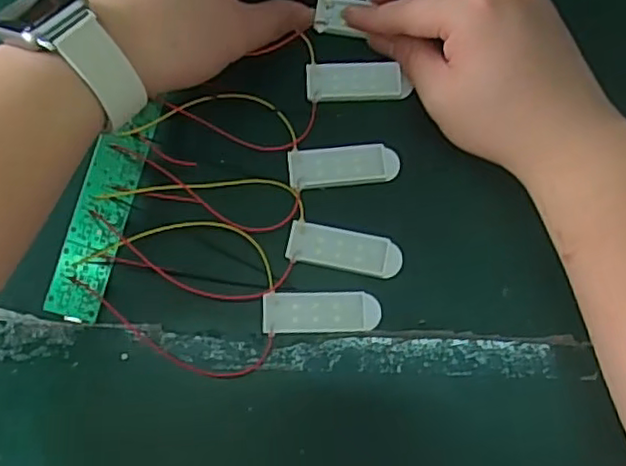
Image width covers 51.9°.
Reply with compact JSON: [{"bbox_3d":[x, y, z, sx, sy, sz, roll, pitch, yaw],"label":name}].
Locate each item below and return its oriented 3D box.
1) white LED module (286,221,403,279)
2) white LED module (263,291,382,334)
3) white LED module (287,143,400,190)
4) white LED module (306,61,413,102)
[{"bbox_3d":[0.016,0.009,0.329,0.057,0.004,0.022,9,75,2],"label":"white LED module"},{"bbox_3d":[0.004,0.040,0.323,0.058,0.005,0.020,-2,75,-1],"label":"white LED module"},{"bbox_3d":[0.016,-0.036,0.340,0.057,0.004,0.022,-7,75,-2],"label":"white LED module"},{"bbox_3d":[0.024,-0.084,0.351,0.054,0.004,0.023,-2,75,-1],"label":"white LED module"}]

